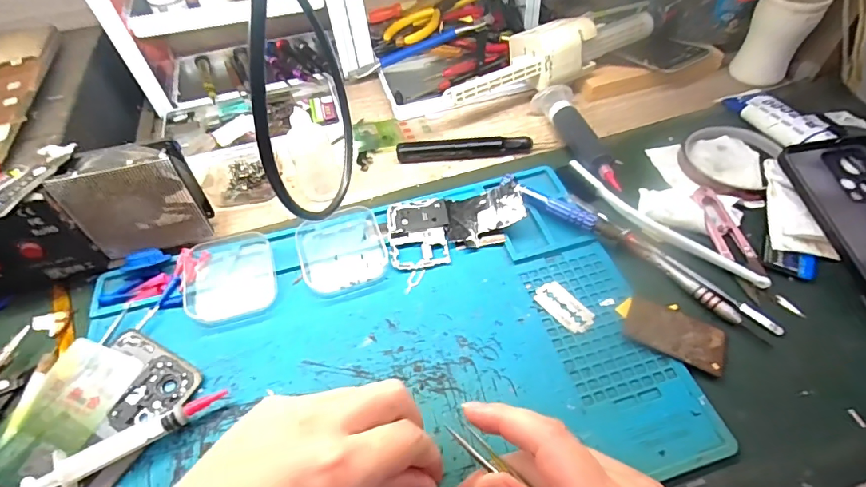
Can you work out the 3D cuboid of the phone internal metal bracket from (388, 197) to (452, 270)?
[{"bbox_3d":[-0.011,-0.009,0.361,0.048,0.007,0.065,-8,51,-3],"label":"phone internal metal bracket"}]

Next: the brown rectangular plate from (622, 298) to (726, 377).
[{"bbox_3d":[0.158,0.058,0.297,0.060,0.005,0.038,26,57,22],"label":"brown rectangular plate"}]

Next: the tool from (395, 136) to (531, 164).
[{"bbox_3d":[0.029,-0.087,0.422,0.123,0.015,0.020,-5,51,-1],"label":"tool"}]

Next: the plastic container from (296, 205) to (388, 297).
[{"bbox_3d":[-0.071,0.002,0.352,0.062,0.015,0.073,-17,52,-10],"label":"plastic container"}]

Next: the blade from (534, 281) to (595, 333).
[{"bbox_3d":[0.092,0.044,0.317,0.024,0.004,0.042,-32,56,-20],"label":"blade"}]

